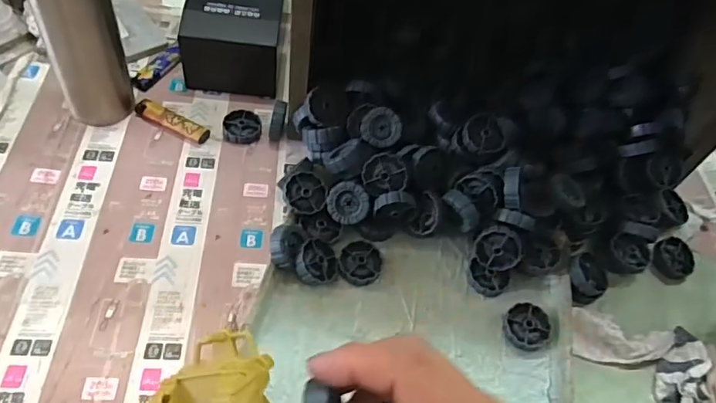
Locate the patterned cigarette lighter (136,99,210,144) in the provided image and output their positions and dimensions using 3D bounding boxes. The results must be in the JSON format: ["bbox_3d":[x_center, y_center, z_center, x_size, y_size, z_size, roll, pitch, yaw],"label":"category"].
[{"bbox_3d":[-0.188,-0.081,0.533,0.078,0.015,0.020,25,56,10],"label":"patterned cigarette lighter"}]

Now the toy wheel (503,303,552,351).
[{"bbox_3d":[0.143,0.105,0.443,0.037,0.009,0.038,2,54,-3],"label":"toy wheel"}]

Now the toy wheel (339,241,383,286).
[{"bbox_3d":[0.002,0.055,0.460,0.035,0.010,0.040,10,54,3],"label":"toy wheel"}]

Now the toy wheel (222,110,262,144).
[{"bbox_3d":[-0.119,-0.078,0.543,0.036,0.013,0.040,5,54,-1],"label":"toy wheel"}]

